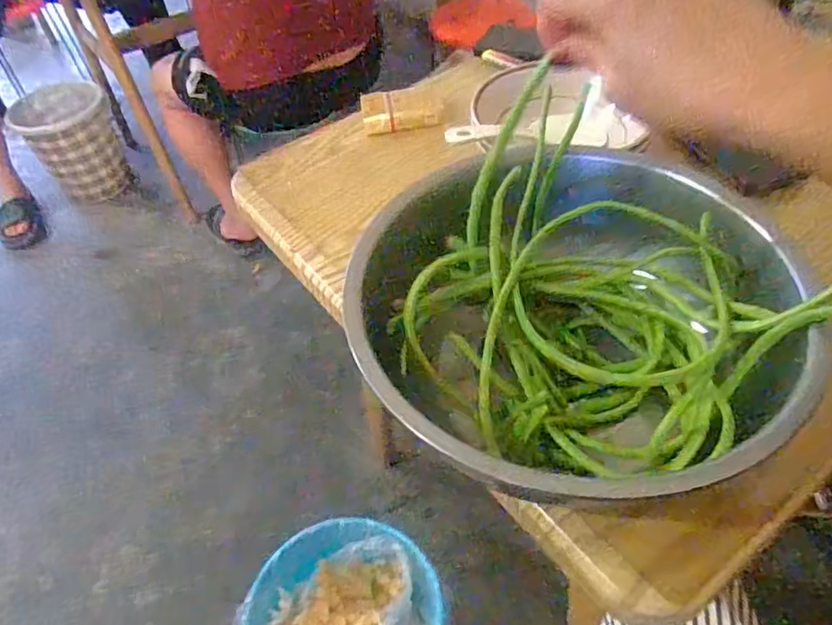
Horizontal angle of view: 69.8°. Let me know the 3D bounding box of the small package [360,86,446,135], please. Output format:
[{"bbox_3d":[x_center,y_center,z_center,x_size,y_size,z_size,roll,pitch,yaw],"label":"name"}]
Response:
[{"bbox_3d":[-0.015,-0.231,0.681,0.092,0.028,0.043,-7,48,-1],"label":"small package"}]

